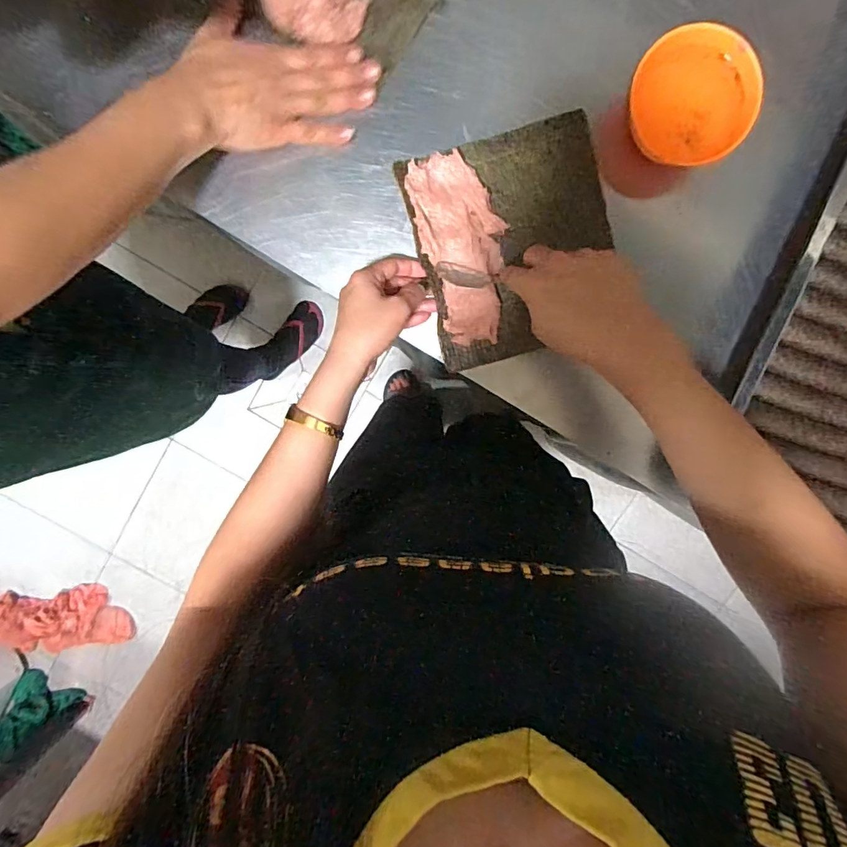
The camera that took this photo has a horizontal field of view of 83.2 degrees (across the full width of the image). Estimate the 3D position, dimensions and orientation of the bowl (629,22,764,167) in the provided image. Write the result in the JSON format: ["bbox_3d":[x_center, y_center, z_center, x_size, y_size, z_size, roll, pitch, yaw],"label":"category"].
[{"bbox_3d":[0.235,-0.281,0.419,0.103,0.043,0.096,0,96,2],"label":"bowl"}]

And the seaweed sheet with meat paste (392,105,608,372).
[{"bbox_3d":[0.087,-0.170,0.456,0.179,0.023,0.199,-15,97,-1],"label":"seaweed sheet with meat paste"}]

